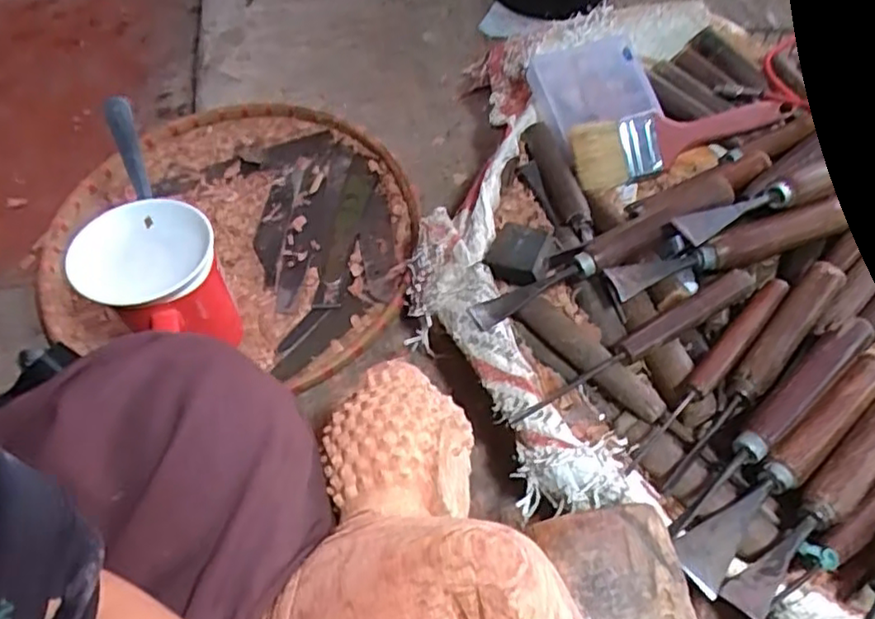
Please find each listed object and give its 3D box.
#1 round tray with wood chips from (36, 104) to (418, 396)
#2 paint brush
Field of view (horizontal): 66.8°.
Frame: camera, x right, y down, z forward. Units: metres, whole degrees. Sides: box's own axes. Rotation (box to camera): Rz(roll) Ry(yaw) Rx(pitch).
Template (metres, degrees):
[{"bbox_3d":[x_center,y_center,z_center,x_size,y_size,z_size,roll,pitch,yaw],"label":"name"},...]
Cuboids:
[{"bbox_3d":[-0.167,-0.073,0.566,0.300,0.041,0.279,-1,57,1],"label":"round tray with wood chips"},{"bbox_3d":[0.184,-0.133,0.497,0.172,0.024,0.041,-16,58,-9],"label":"paint brush"}]

